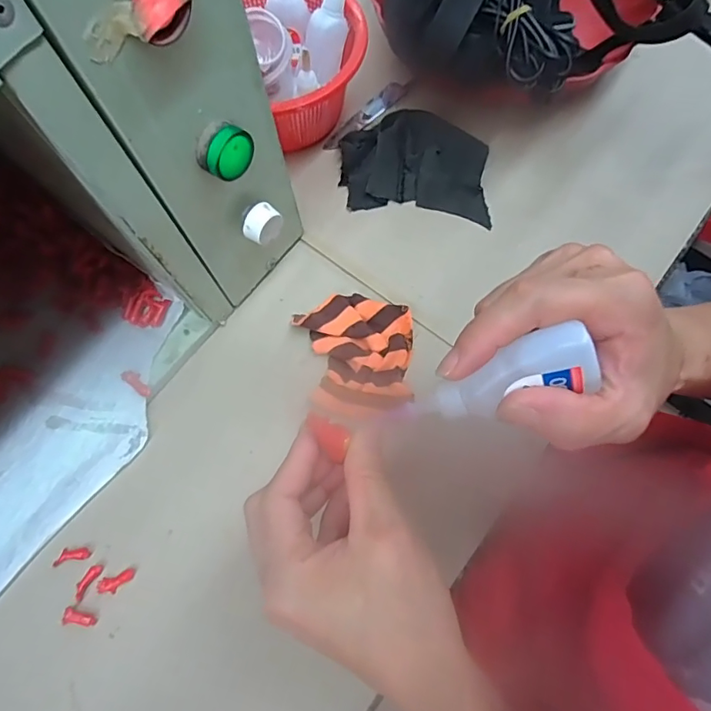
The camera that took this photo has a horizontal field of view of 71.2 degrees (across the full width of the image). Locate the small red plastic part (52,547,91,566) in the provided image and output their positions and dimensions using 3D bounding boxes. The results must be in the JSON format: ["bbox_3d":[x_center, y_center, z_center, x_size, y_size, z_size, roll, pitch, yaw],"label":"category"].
[{"bbox_3d":[-0.190,0.133,0.333,0.022,0.005,0.010,-13,71,-4],"label":"small red plastic part"}]

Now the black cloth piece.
[{"bbox_3d":[0.050,-0.162,0.422,0.122,0.019,0.092,3,71,2],"label":"black cloth piece"}]

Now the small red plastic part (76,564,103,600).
[{"bbox_3d":[-0.176,0.147,0.325,0.008,0.004,0.022,29,73,10],"label":"small red plastic part"}]

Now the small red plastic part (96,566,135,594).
[{"bbox_3d":[-0.157,0.148,0.325,0.024,0.004,0.011,-18,71,-6],"label":"small red plastic part"}]

